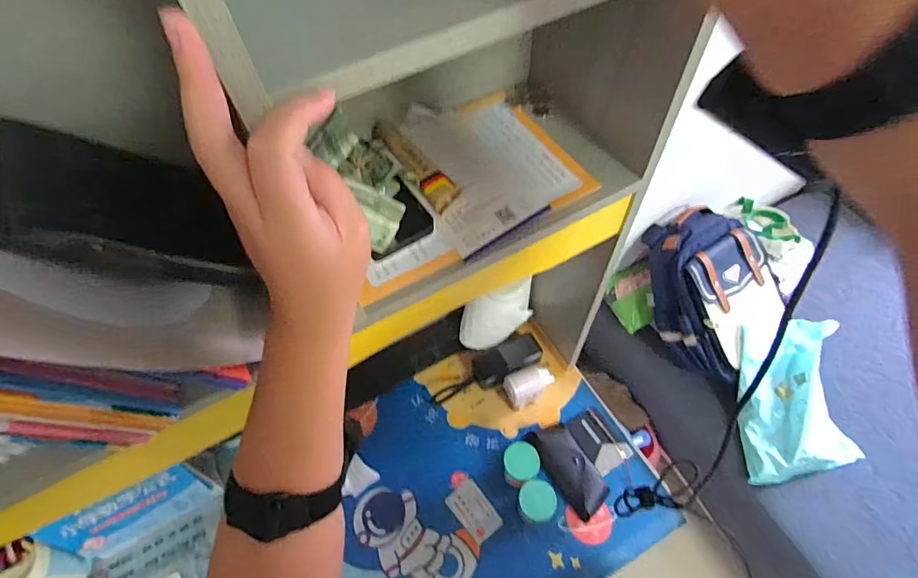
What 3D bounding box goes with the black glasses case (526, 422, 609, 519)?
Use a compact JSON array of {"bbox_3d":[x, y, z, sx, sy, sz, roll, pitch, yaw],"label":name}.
[{"bbox_3d":[0.185,0.296,0.774,0.068,0.029,0.150,-27,60,-14],"label":"black glasses case"}]

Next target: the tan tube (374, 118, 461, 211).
[{"bbox_3d":[-0.047,-0.128,0.460,0.025,0.022,0.128,-31,61,-16],"label":"tan tube"}]

